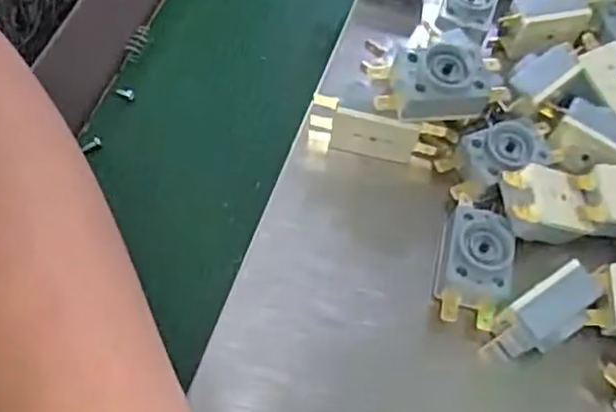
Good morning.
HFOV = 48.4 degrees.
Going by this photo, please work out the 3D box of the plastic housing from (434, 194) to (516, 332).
[{"bbox_3d":[0.068,0.021,0.281,0.028,0.020,0.054,14,61,2],"label":"plastic housing"}]

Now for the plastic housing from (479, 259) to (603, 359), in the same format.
[{"bbox_3d":[0.093,0.043,0.267,0.047,0.024,0.020,-30,68,-20],"label":"plastic housing"}]

